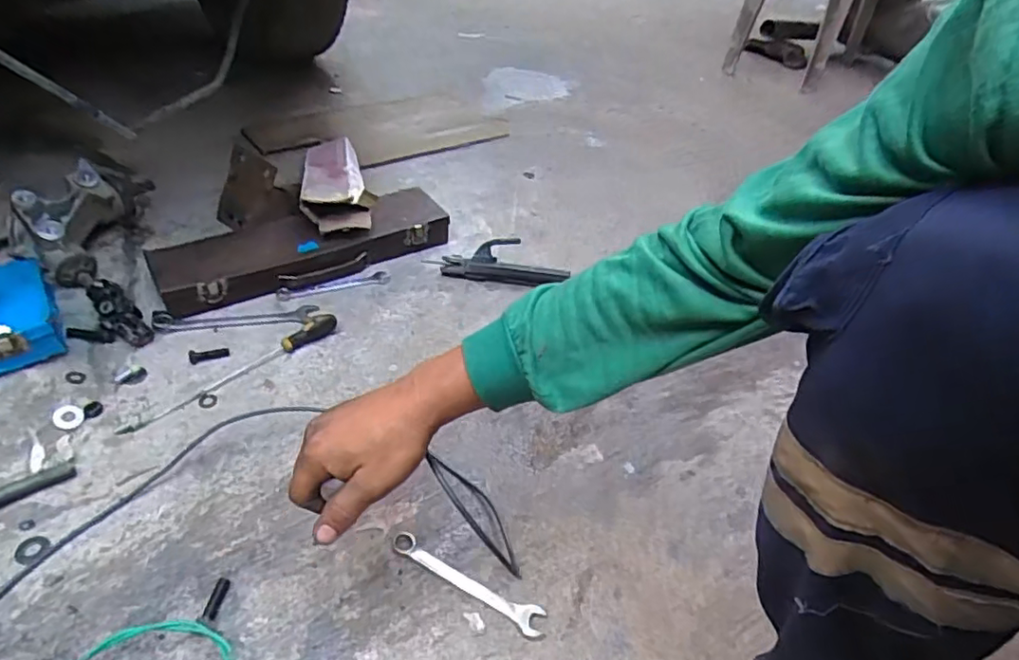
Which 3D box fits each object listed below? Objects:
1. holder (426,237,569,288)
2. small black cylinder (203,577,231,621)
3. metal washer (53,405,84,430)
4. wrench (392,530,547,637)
[{"bbox_3d":[-0.018,-0.098,0.905,0.200,0.062,0.052,6,43,0],"label":"holder"},{"bbox_3d":[-0.260,0.239,0.530,0.011,0.010,0.036,8,43,3],"label":"small black cylinder"},{"bbox_3d":[-0.489,0.096,0.664,0.029,0.004,0.030,2,51,-20],"label":"metal washer"},{"bbox_3d":[-0.042,0.235,0.558,0.158,0.004,0.026,22,45,17],"label":"wrench"}]

